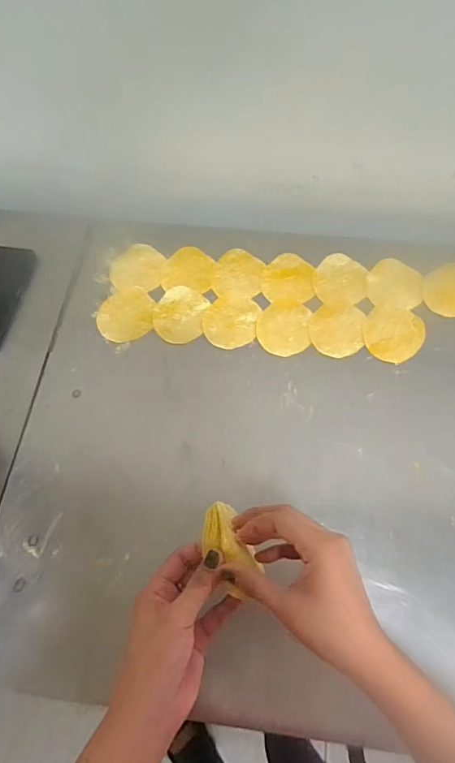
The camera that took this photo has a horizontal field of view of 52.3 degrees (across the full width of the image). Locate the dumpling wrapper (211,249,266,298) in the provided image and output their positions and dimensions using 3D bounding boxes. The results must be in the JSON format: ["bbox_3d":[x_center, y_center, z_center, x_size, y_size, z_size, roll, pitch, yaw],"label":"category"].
[{"bbox_3d":[0.015,-0.154,0.660,0.070,0.005,0.079,9,65,7],"label":"dumpling wrapper"}]

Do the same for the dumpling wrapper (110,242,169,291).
[{"bbox_3d":[-0.128,-0.164,0.661,0.074,0.004,0.075,1,69,-4],"label":"dumpling wrapper"}]

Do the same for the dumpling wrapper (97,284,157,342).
[{"bbox_3d":[-0.137,-0.092,0.632,0.081,0.004,0.075,0,68,-1],"label":"dumpling wrapper"}]

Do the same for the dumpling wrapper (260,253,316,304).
[{"bbox_3d":[0.085,-0.148,0.656,0.073,0.006,0.079,5,65,5],"label":"dumpling wrapper"}]

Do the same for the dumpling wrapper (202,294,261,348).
[{"bbox_3d":[0.005,-0.084,0.627,0.072,0.004,0.083,9,65,7],"label":"dumpling wrapper"}]

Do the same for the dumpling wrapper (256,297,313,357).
[{"bbox_3d":[0.076,-0.075,0.621,0.069,0.004,0.088,3,65,4],"label":"dumpling wrapper"}]

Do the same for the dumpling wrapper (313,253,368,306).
[{"bbox_3d":[0.159,-0.143,0.649,0.073,0.005,0.079,4,69,4],"label":"dumpling wrapper"}]

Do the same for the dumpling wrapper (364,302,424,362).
[{"bbox_3d":[0.218,-0.065,0.611,0.076,0.004,0.084,36,71,18],"label":"dumpling wrapper"}]

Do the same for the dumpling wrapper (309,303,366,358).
[{"bbox_3d":[0.146,-0.070,0.615,0.069,0.004,0.083,7,65,6],"label":"dumpling wrapper"}]

